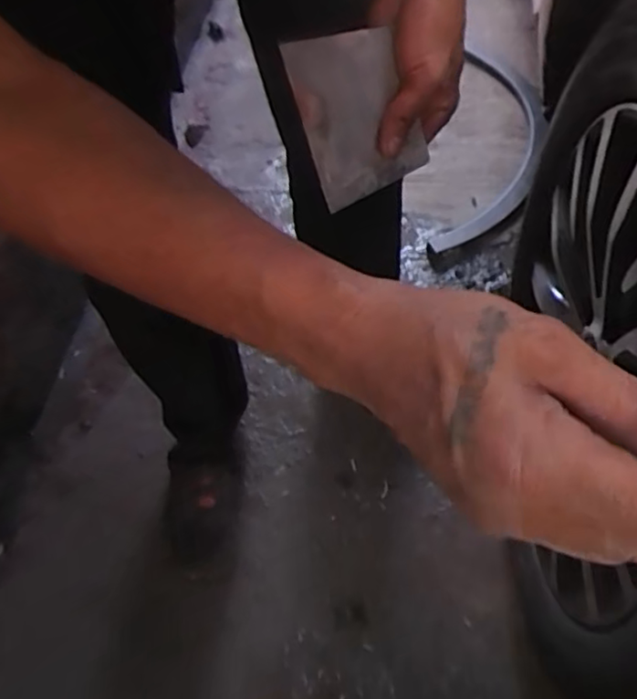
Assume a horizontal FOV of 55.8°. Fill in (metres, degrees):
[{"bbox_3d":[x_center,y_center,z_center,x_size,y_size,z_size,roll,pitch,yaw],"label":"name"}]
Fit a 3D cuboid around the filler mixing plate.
[{"bbox_3d":[0.029,-0.175,0.447,0.083,0.116,0.004,-22,20,-6],"label":"filler mixing plate"}]

